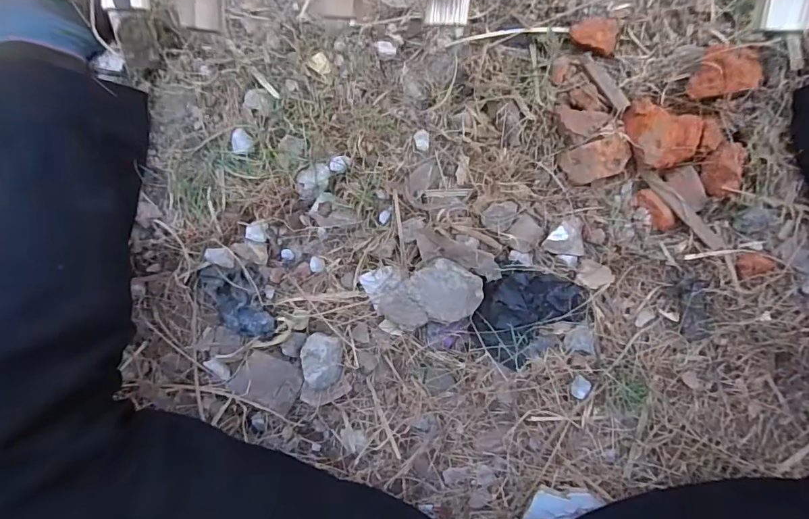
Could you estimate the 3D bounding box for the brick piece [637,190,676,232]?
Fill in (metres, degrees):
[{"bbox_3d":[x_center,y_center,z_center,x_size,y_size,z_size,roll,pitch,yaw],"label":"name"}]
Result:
[{"bbox_3d":[0.239,-0.048,0.420,0.019,0.010,0.042,-32,91,9],"label":"brick piece"}]

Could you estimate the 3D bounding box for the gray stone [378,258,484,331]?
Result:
[{"bbox_3d":[0.026,0.037,0.445,0.100,0.027,0.060,-25,92,9],"label":"gray stone"}]

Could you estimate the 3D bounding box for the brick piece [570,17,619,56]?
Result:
[{"bbox_3d":[0.178,-0.212,0.416,0.044,0.018,0.032,14,97,6],"label":"brick piece"}]

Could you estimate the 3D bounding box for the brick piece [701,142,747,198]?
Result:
[{"bbox_3d":[0.286,-0.080,0.397,0.028,0.018,0.046,6,96,7],"label":"brick piece"}]

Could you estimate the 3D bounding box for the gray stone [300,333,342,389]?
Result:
[{"bbox_3d":[-0.089,0.109,0.470,0.041,0.022,0.058,2,96,7],"label":"gray stone"}]

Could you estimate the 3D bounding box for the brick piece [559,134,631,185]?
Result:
[{"bbox_3d":[0.181,-0.093,0.418,0.061,0.025,0.035,-16,94,8],"label":"brick piece"}]

